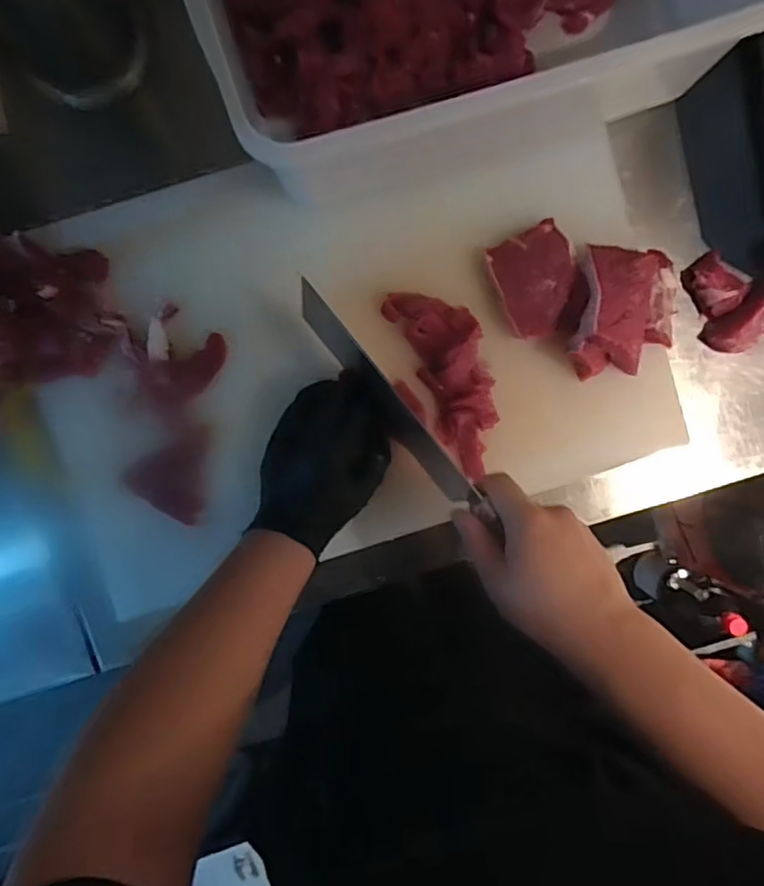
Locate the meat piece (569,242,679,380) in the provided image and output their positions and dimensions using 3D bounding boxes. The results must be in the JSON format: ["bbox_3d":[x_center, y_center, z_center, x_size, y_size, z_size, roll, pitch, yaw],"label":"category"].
[{"bbox_3d":[0.206,-0.109,0.491,0.097,0.040,0.106,0,96,-3],"label":"meat piece"}]

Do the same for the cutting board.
[{"bbox_3d":[-0.036,-0.074,0.511,0.530,0.033,0.325,-16,98,1],"label":"cutting board"}]

